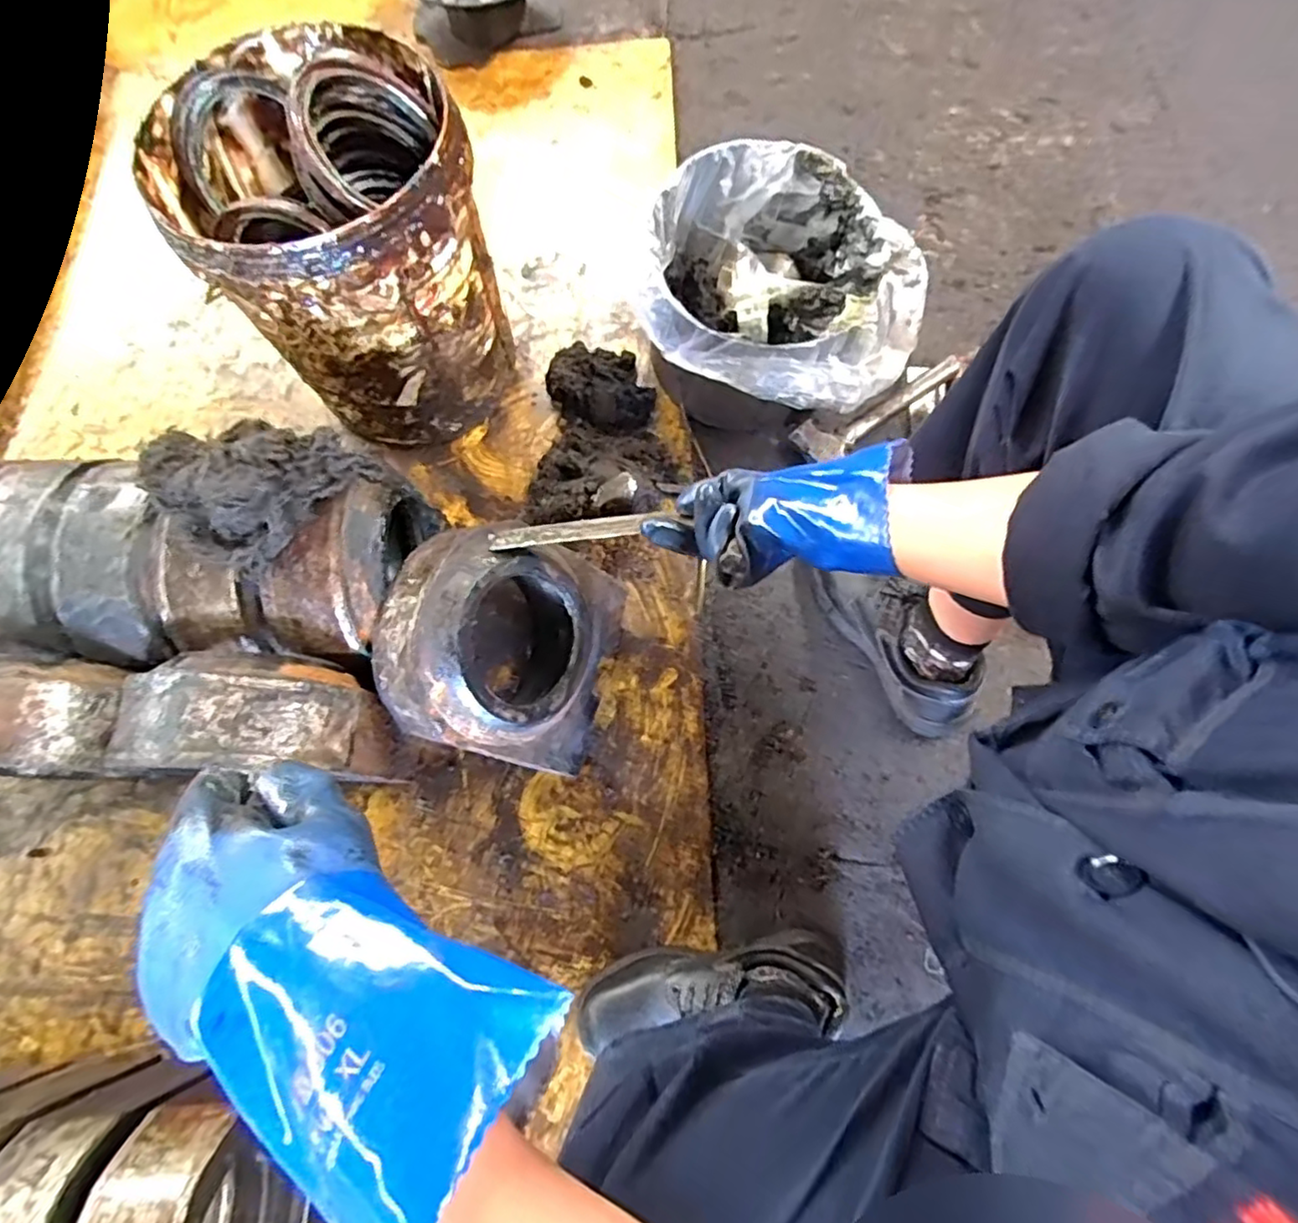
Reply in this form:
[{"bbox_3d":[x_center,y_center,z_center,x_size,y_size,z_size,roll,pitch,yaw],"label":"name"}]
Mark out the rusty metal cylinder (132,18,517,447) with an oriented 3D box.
[{"bbox_3d":[-0.338,-0.410,0.775,0.282,0.371,0.294,-1,72,3],"label":"rusty metal cylinder"}]

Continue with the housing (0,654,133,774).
[{"bbox_3d":[-0.587,0.092,0.603,0.159,0.074,0.106,1,72,4],"label":"housing"}]

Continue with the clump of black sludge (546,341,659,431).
[{"bbox_3d":[-0.062,-0.313,0.901,0.142,0.064,0.128,17,74,8],"label":"clump of black sludge"}]

